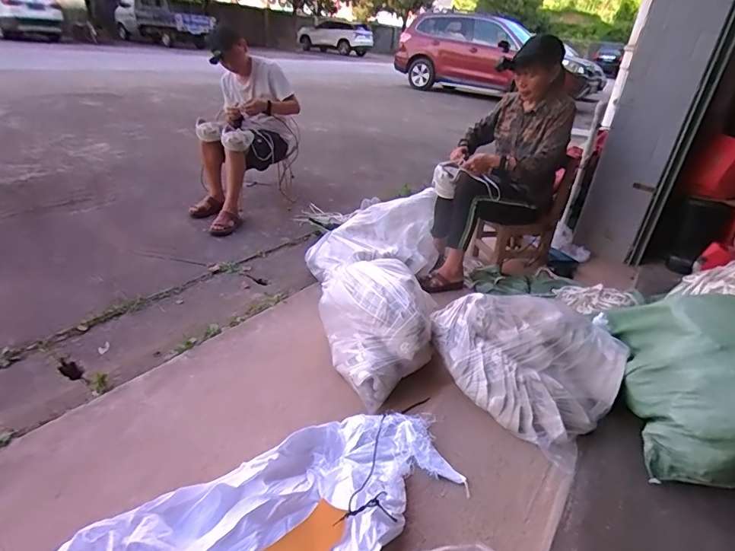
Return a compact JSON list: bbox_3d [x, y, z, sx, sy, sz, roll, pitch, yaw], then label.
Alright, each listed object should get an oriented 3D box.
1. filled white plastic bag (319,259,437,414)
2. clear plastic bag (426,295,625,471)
[{"bbox_3d":[0.048,0.138,1.445,0.368,0.246,0.432,-13,34,-29],"label":"filled white plastic bag"},{"bbox_3d":[0.487,0.245,1.351,0.507,0.232,0.454,28,36,35],"label":"clear plastic bag"}]

